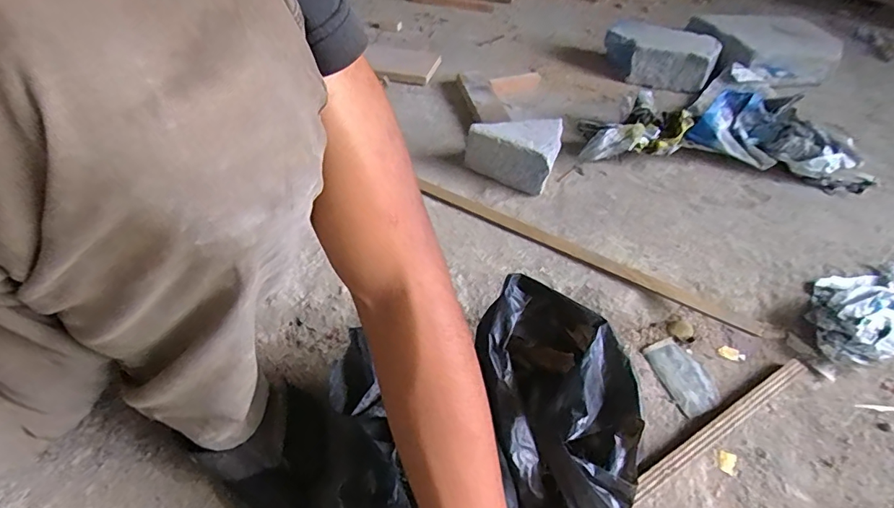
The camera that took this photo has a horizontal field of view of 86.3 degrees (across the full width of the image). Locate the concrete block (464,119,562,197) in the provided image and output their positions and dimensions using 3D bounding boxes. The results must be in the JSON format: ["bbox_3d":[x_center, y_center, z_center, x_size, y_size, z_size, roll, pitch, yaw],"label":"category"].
[{"bbox_3d":[0.101,-0.154,0.707,0.133,0.078,0.087,23,49,20],"label":"concrete block"}]

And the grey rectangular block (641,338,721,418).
[{"bbox_3d":[0.260,0.133,0.526,0.048,0.014,0.084,-14,47,-15],"label":"grey rectangular block"}]

